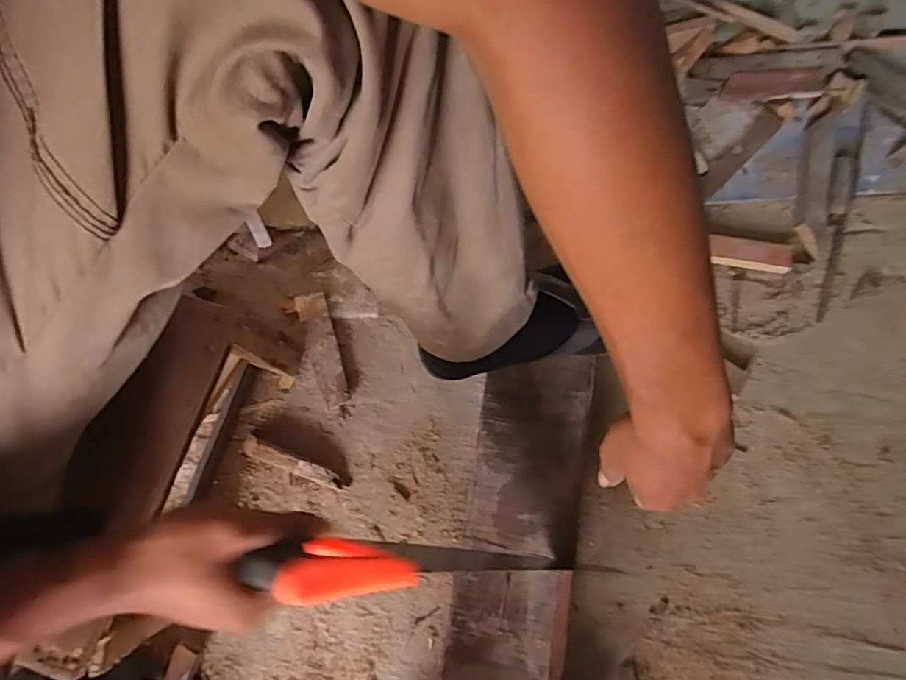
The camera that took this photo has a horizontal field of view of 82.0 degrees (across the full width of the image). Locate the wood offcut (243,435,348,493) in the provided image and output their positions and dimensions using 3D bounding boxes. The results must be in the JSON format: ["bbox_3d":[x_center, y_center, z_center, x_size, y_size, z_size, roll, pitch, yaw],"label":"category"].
[{"bbox_3d":[-0.194,0.152,0.638,0.141,0.032,0.021,22,77,7],"label":"wood offcut"}]

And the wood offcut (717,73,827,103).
[{"bbox_3d":[0.446,-0.357,0.729,0.145,0.009,0.042,-5,76,0],"label":"wood offcut"}]

